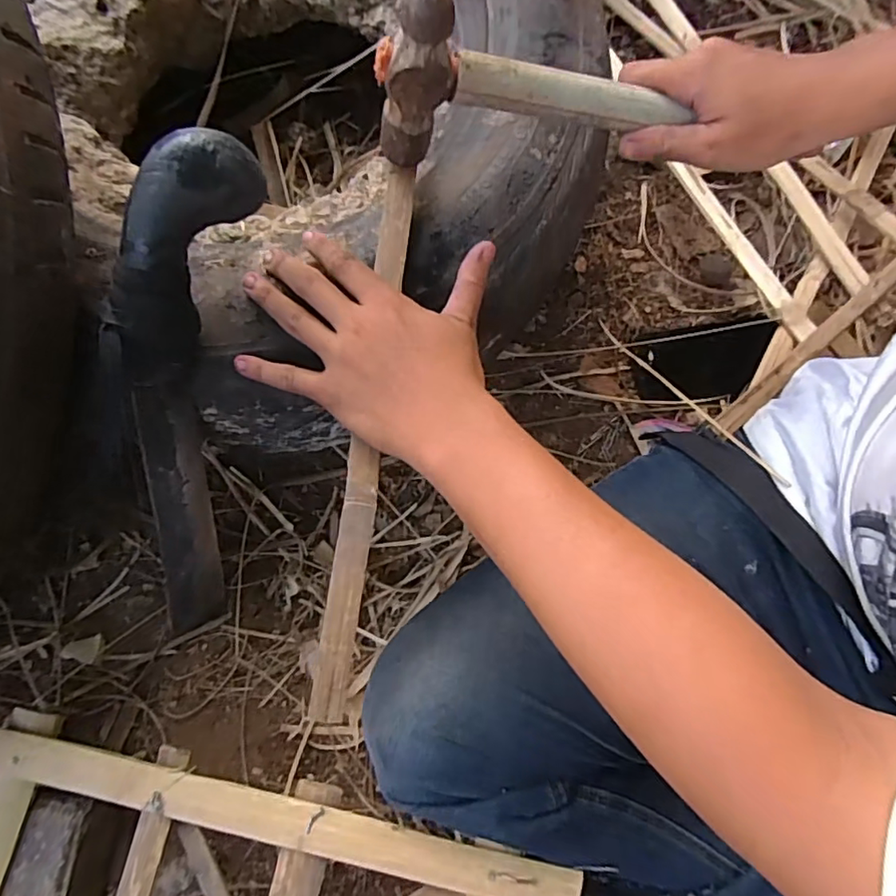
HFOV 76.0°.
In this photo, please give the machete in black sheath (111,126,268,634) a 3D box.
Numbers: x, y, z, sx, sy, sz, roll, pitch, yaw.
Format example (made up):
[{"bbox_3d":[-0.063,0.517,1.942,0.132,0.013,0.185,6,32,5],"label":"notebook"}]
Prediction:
[{"bbox_3d":[-0.175,-0.001,0.386,0.060,0.385,0.066,20,39,4],"label":"machete in black sheath"}]

